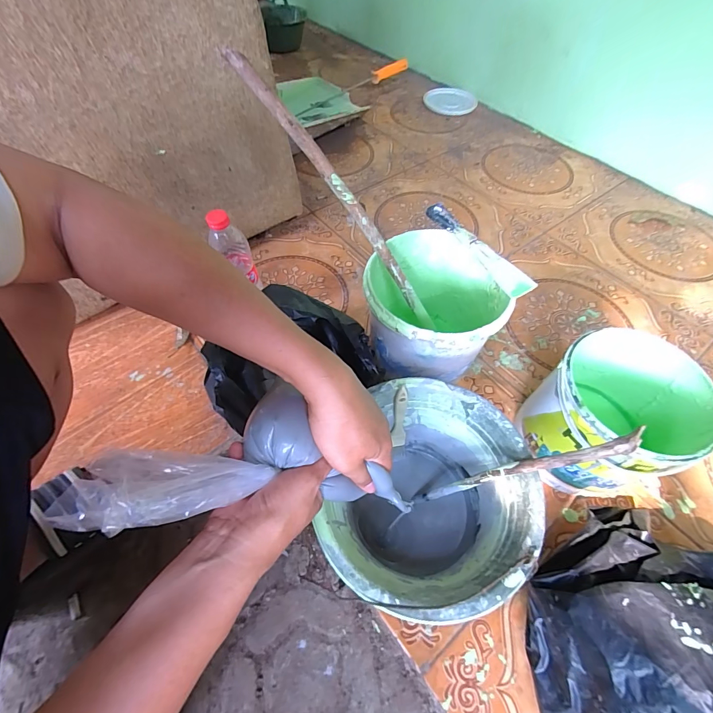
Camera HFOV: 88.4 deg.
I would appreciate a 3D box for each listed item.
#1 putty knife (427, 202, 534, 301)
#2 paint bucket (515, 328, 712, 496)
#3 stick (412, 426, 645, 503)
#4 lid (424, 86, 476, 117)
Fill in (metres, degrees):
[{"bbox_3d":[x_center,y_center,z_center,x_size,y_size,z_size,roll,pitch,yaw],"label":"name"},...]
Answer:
[{"bbox_3d":[0.180,-0.162,0.545,0.041,0.027,0.199,-26,61,-18],"label":"putty knife"},{"bbox_3d":[0.344,0.087,0.519,0.174,0.188,0.176,0,57,-1],"label":"paint bucket"},{"bbox_3d":[0.169,0.137,0.426,0.032,0.285,0.017,23,49,-35],"label":"stick"},{"bbox_3d":[0.319,-0.873,1.255,0.177,0.023,0.156,14,58,8],"label":"lid"}]

